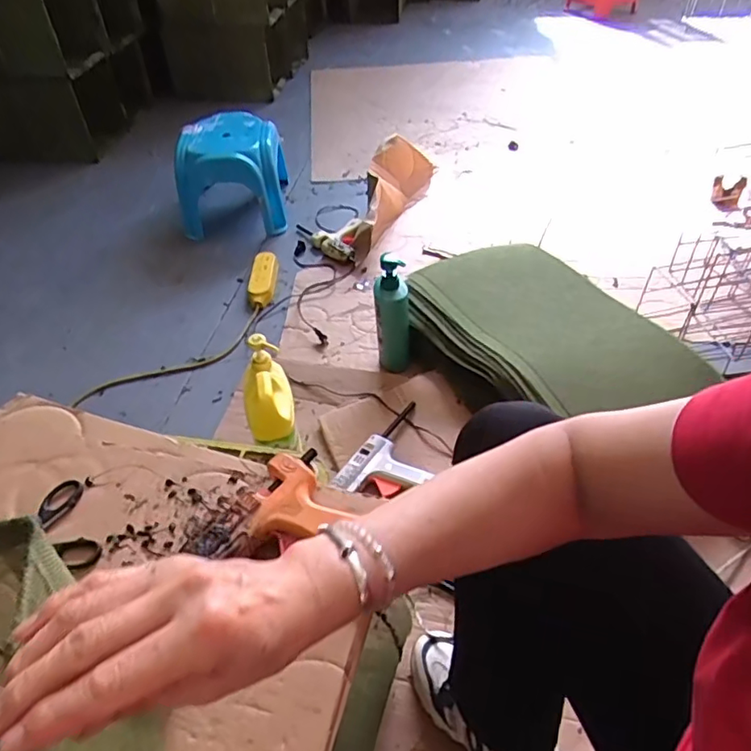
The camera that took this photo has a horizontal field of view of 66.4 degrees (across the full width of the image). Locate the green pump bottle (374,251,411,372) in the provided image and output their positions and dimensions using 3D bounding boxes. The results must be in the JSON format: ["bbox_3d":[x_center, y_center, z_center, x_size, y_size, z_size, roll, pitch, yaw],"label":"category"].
[{"bbox_3d":[0.033,-0.118,1.117,0.069,0.230,0.075,-1,44,2],"label":"green pump bottle"}]

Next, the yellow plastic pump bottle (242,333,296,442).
[{"bbox_3d":[-0.174,0.025,0.915,0.077,0.082,0.159,-10,68,-8],"label":"yellow plastic pump bottle"}]

